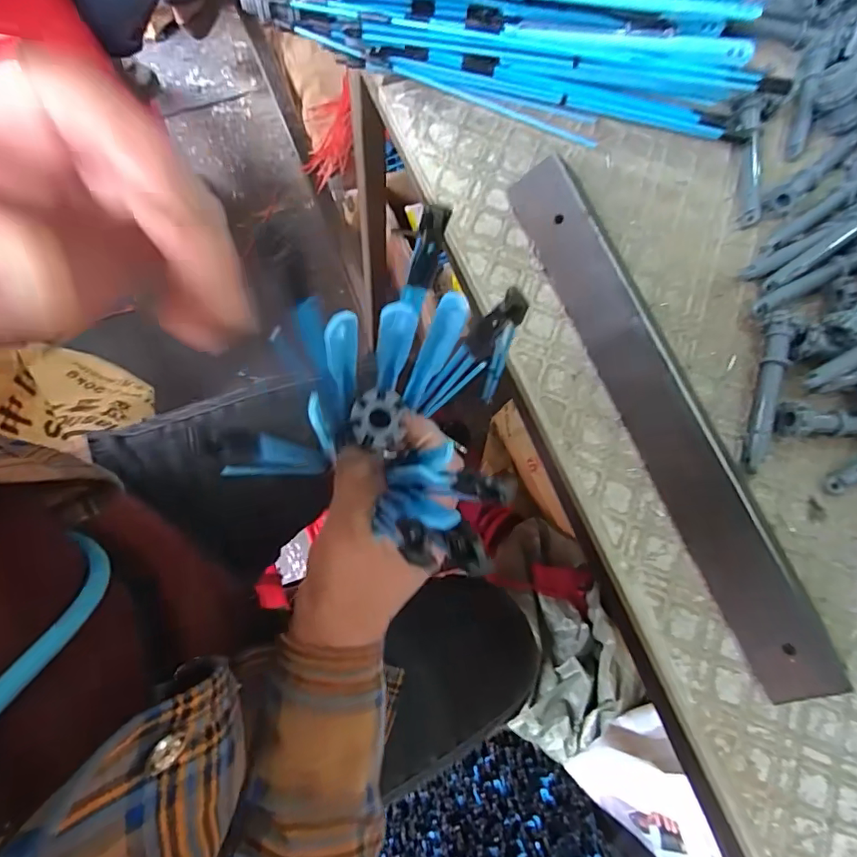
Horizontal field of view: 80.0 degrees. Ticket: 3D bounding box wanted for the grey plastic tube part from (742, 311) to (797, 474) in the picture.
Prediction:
[{"bbox_3d":[0.195,-0.021,0.292,0.013,0.016,0.093,15,76,-1],"label":"grey plastic tube part"}]

